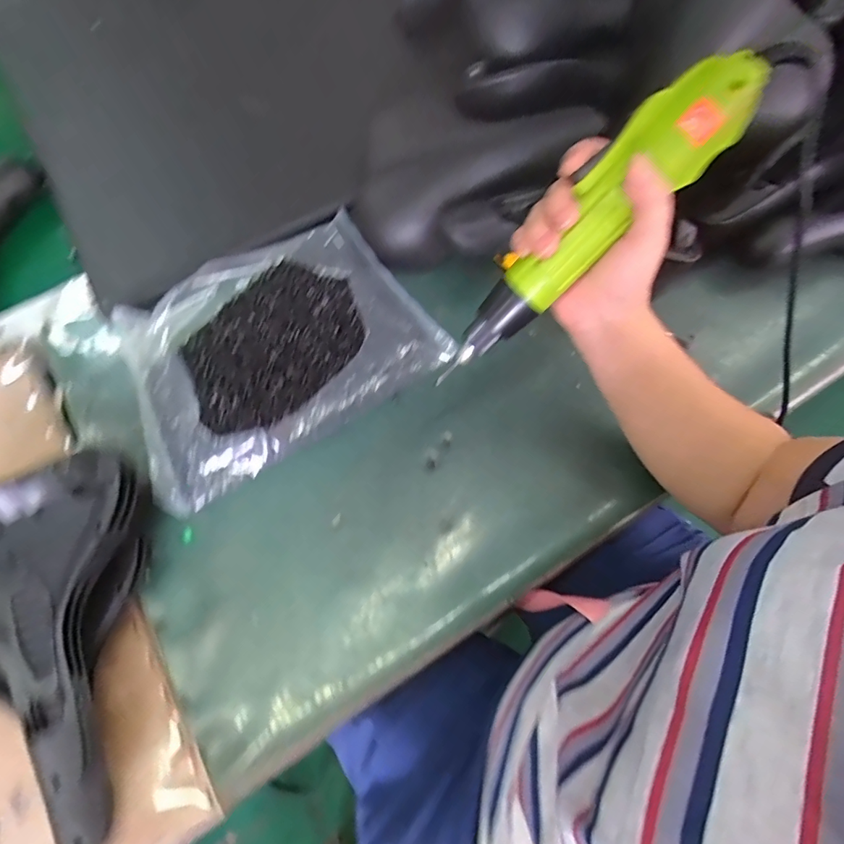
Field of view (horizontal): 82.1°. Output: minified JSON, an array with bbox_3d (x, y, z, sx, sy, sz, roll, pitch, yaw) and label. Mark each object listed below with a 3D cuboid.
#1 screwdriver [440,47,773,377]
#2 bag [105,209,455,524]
[{"bbox_3d":[0.100,-0.119,0.318,0.055,0.236,0.045,-13,64,-52],"label":"screwdriver"},{"bbox_3d":[-0.155,-0.084,0.490,0.294,0.035,0.227,-31,71,-10],"label":"bag"}]

